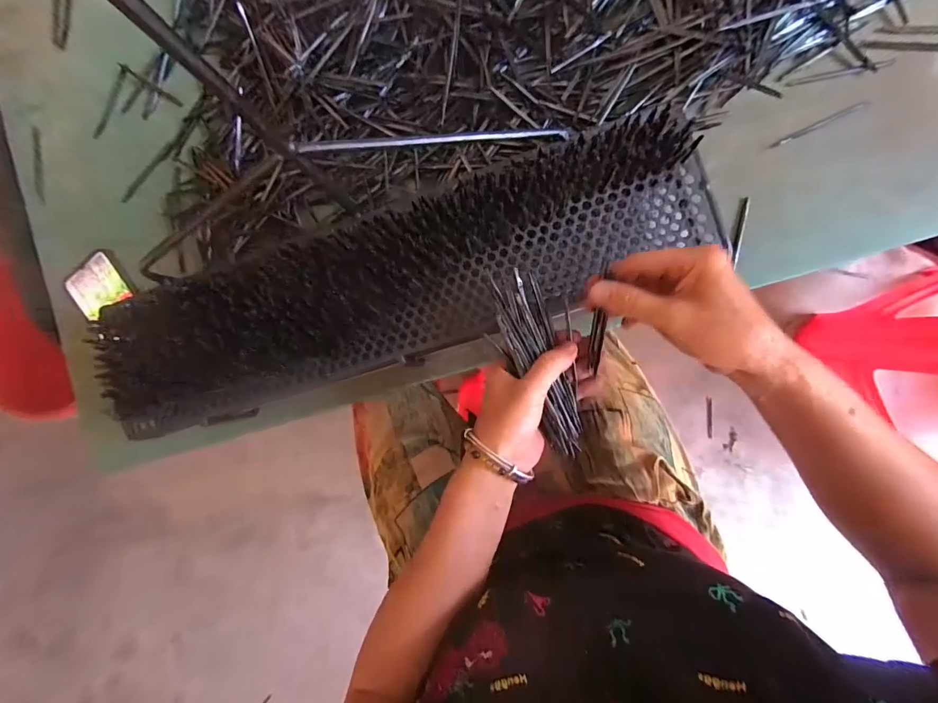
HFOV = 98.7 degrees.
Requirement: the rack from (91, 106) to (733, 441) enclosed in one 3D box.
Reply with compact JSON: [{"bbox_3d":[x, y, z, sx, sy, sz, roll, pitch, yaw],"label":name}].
[{"bbox_3d":[-0.078,-0.055,0.370,0.590,0.043,0.147,-19,88,7],"label":"rack"}]

